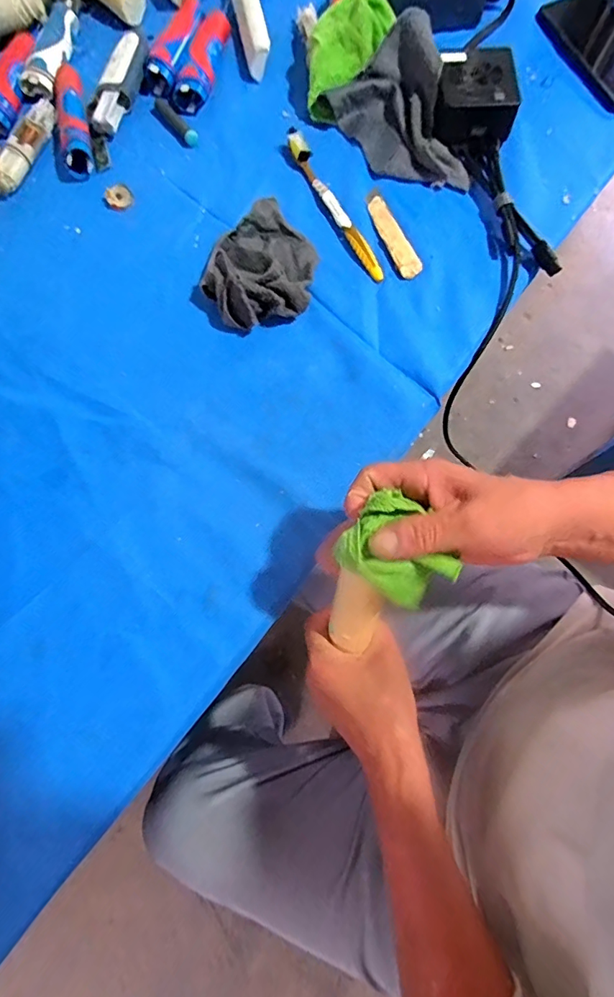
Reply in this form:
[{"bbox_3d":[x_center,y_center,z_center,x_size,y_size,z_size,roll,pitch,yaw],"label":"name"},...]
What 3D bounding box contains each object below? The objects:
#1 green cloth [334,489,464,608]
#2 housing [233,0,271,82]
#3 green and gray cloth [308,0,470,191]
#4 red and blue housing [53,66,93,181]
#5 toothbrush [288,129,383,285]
[{"bbox_3d":[0.058,0.033,0.278,0.068,0.037,0.056,38,79,9],"label":"green cloth"},{"bbox_3d":[-0.063,-0.529,0.496,0.029,0.030,0.137,-10,76,-2],"label":"housing"},{"bbox_3d":[0.074,-0.402,0.446,0.114,0.060,0.202,-19,77,-4],"label":"green and gray cloth"},{"bbox_3d":[-0.244,-0.396,0.463,0.030,0.030,0.130,-13,77,-3],"label":"red and blue housing"},{"bbox_3d":[0.028,-0.290,0.440,0.014,0.015,0.183,-27,78,-6],"label":"toothbrush"}]

